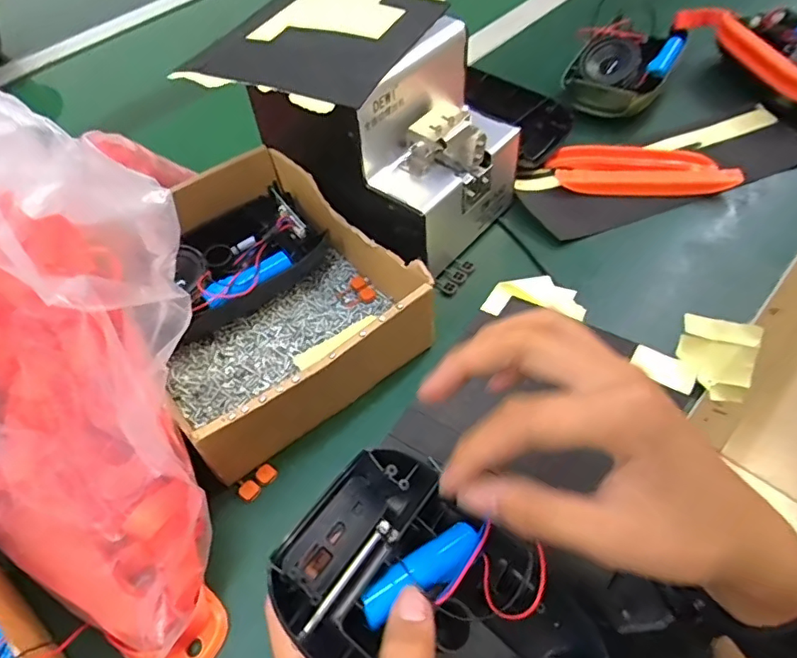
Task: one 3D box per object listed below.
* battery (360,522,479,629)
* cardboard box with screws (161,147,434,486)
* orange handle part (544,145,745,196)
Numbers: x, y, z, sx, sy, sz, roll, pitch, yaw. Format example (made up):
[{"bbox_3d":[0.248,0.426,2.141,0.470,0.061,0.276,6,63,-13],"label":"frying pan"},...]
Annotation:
[{"bbox_3d":[0.010,0.113,0.255,0.063,0.014,0.018,-22,53,-30],"label":"battery"},{"bbox_3d":[-0.102,-0.029,0.396,0.171,0.064,0.211,-36,58,-20],"label":"cardboard box with screws"},{"bbox_3d":[0.218,-0.144,0.491,0.153,0.013,0.053,0,53,5],"label":"orange handle part"}]

